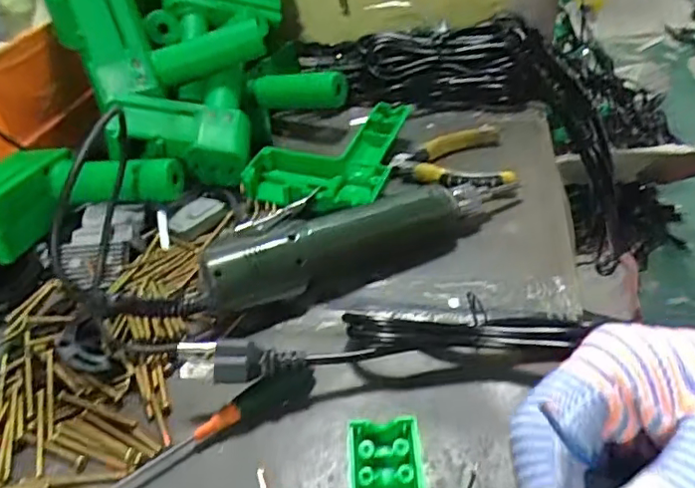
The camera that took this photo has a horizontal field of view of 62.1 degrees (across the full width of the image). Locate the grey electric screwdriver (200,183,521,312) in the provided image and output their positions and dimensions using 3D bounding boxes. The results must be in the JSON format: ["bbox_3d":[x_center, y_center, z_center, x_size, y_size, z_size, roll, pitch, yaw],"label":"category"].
[{"bbox_3d":[0.018,-0.006,0.407,0.236,0.043,0.040,-18,42,-15],"label":"grey electric screwdriver"}]

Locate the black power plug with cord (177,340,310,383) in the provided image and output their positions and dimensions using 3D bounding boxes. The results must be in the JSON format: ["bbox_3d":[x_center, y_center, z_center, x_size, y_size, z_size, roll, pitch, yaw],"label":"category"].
[{"bbox_3d":[-0.057,0.065,0.320,0.068,0.013,0.020,3,39,-10],"label":"black power plug with cord"}]

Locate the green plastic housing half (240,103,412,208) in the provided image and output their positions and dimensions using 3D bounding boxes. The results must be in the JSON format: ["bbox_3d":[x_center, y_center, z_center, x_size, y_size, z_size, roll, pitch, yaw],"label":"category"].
[{"bbox_3d":[-0.016,-0.086,0.519,0.126,0.024,0.162,10,42,16],"label":"green plastic housing half"}]

